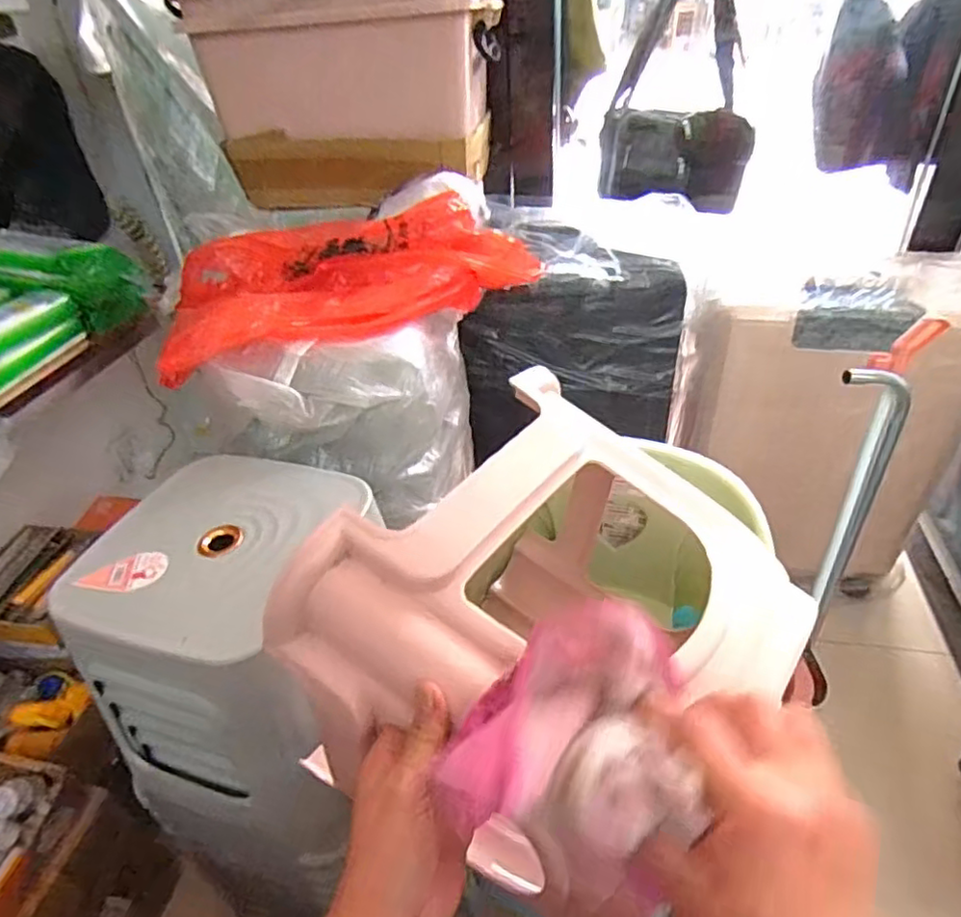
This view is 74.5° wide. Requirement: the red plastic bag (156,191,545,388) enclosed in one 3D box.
[{"bbox_3d":[-0.169,-0.251,0.851,0.500,0.098,0.229,-15,39,-15],"label":"red plastic bag"}]

